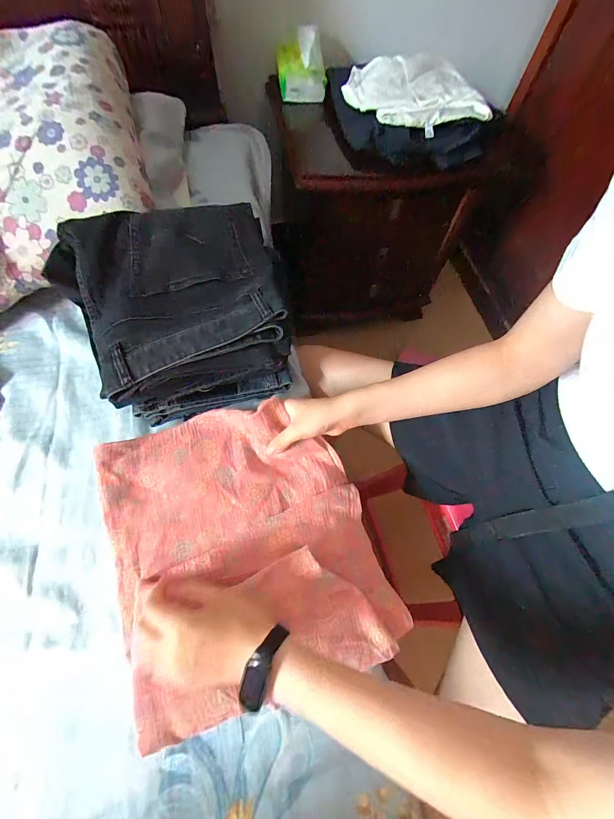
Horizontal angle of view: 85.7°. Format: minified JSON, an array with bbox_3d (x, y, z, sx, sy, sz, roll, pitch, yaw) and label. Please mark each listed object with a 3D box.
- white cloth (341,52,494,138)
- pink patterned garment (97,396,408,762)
[{"bbox_3d":[0.231,-0.688,0.712,0.278,0.048,0.211,-3,65,-5],"label":"white cloth"},{"bbox_3d":[-0.071,0.151,0.388,0.290,0.088,0.331,-19,69,-10],"label":"pink patterned garment"}]

